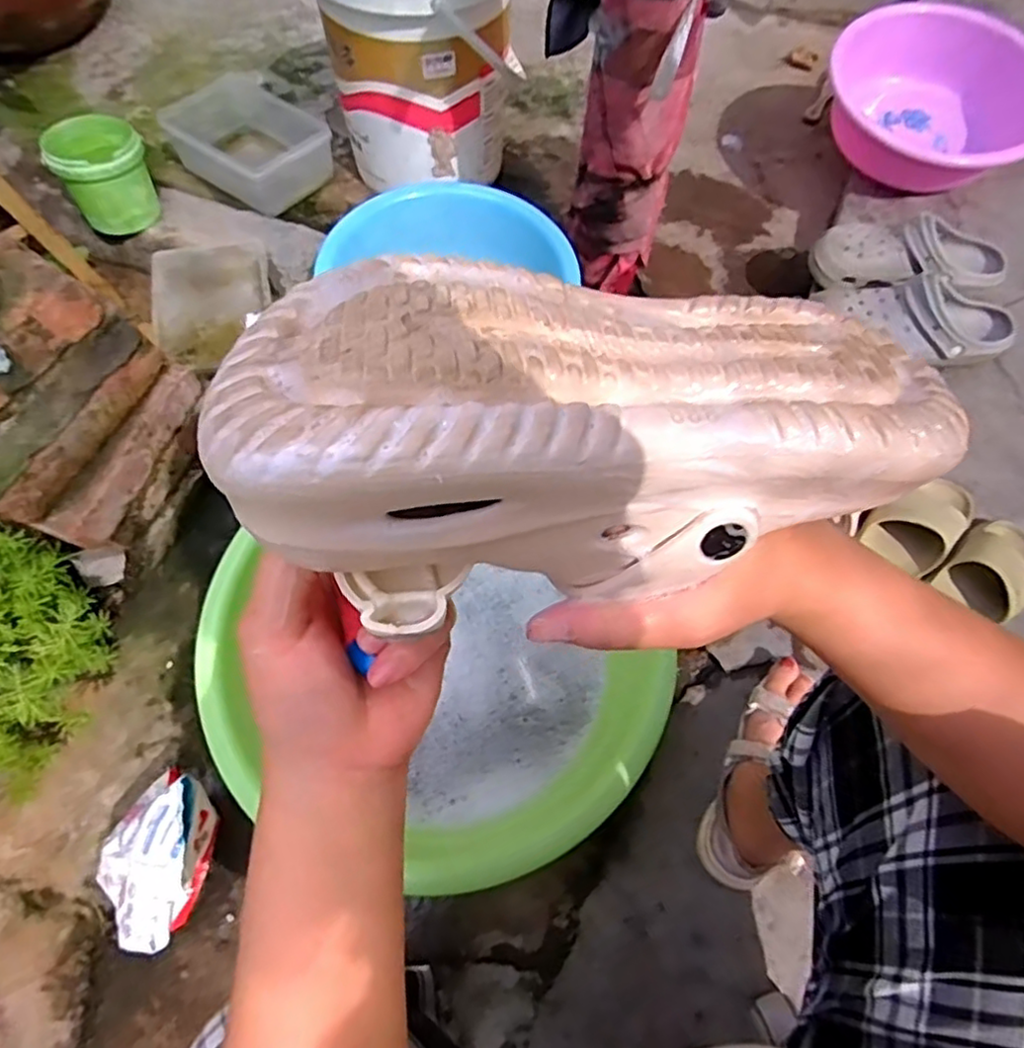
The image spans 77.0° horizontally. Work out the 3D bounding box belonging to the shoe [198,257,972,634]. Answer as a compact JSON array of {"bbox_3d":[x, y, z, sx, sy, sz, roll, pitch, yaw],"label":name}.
[{"bbox_3d":[0.023,-0.034,0.212,0.213,0.077,0.104,-6,64,-15],"label":"shoe"}]

